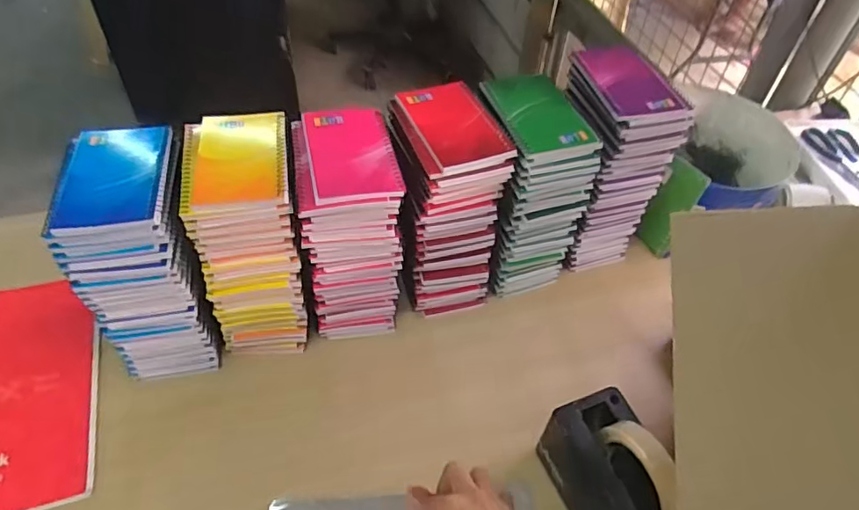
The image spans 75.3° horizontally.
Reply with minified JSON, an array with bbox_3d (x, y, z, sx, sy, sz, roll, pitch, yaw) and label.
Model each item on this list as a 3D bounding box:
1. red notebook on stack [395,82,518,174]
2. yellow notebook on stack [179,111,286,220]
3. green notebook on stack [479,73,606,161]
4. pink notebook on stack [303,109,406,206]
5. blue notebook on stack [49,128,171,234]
[{"bbox_3d":[0.026,-0.136,0.576,0.085,0.011,0.125,-13,51,-16],"label":"red notebook on stack"},{"bbox_3d":[-0.183,-0.092,0.524,0.095,0.014,0.133,-7,49,-10],"label":"yellow notebook on stack"},{"bbox_3d":[0.115,-0.154,0.598,0.089,0.014,0.133,-10,50,-13],"label":"green notebook on stack"},{"bbox_3d":[-0.077,-0.100,0.539,0.079,0.007,0.130,-8,49,-11],"label":"pink notebook on stack"},{"bbox_3d":[-0.279,-0.074,0.500,0.085,0.013,0.132,-7,49,-10],"label":"blue notebook on stack"}]

